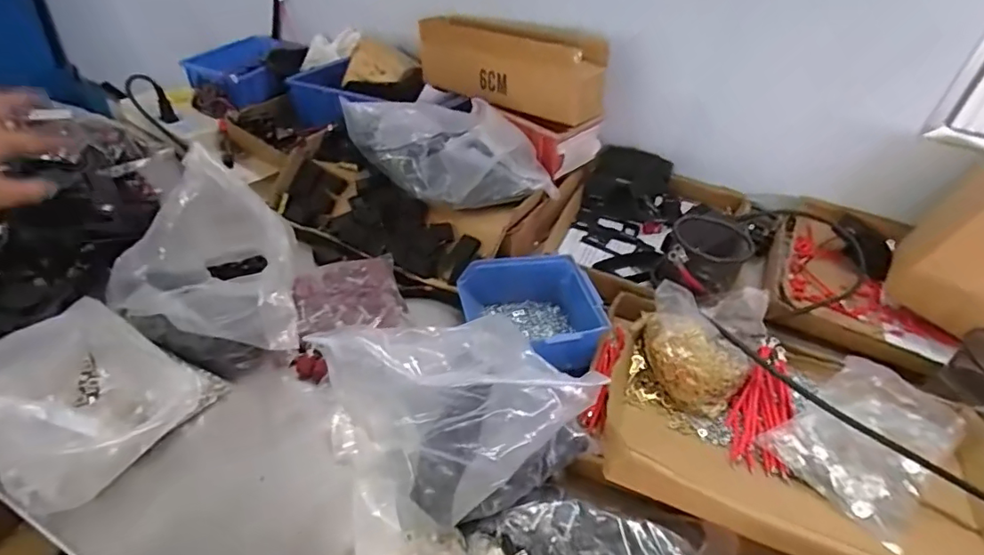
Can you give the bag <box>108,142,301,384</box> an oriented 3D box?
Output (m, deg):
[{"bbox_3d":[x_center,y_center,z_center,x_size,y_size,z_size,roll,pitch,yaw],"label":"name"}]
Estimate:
[{"bbox_3d":[-0.248,-0.001,0.512,0.158,0.158,0.143,19,41,14],"label":"bag"}]

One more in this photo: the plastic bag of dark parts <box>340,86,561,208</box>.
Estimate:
[{"bbox_3d":[-0.050,-0.159,0.677,0.247,0.108,0.129,21,42,16],"label":"plastic bag of dark parts"}]

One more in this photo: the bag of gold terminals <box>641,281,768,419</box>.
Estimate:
[{"bbox_3d":[0.212,0.060,0.552,0.112,0.055,0.147,25,43,20],"label":"bag of gold terminals"}]

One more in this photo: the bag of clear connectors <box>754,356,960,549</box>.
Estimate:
[{"bbox_3d":[0.334,0.139,0.473,0.161,0.040,0.110,-25,49,-32],"label":"bag of clear connectors"}]

